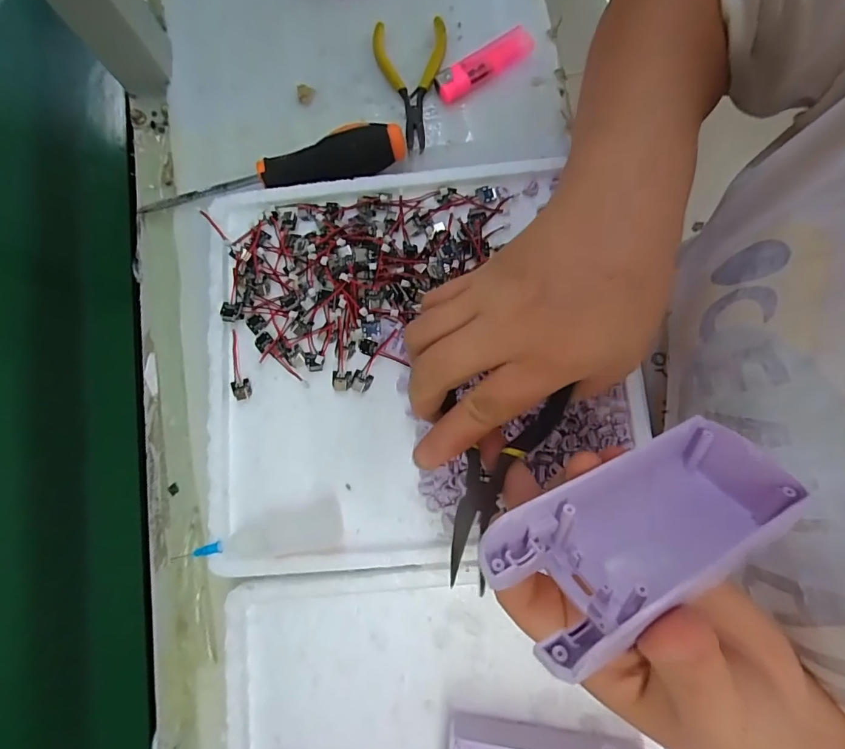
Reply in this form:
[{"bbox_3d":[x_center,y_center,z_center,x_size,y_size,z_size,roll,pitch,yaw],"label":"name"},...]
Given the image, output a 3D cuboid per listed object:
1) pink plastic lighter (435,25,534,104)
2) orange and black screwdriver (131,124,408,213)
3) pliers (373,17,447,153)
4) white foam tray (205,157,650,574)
[{"bbox_3d":[0.048,-0.232,0.336,0.081,0.012,0.022,-32,80,-2],"label":"pink plastic lighter"},{"bbox_3d":[-0.108,-0.145,0.315,0.191,0.031,0.026,-8,80,2],"label":"orange and black screwdriver"},{"bbox_3d":[-0.005,-0.215,0.336,0.053,0.014,0.106,-8,80,3],"label":"pliers"},{"bbox_3d":[-0.009,-0.010,0.299,0.266,0.035,0.251,-5,79,0],"label":"white foam tray"}]

